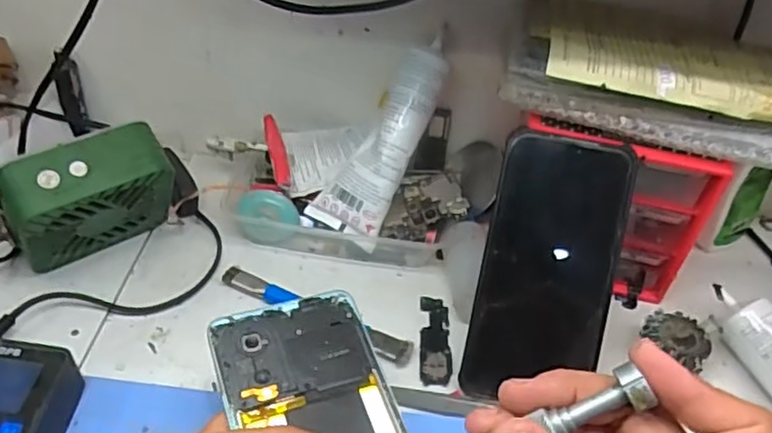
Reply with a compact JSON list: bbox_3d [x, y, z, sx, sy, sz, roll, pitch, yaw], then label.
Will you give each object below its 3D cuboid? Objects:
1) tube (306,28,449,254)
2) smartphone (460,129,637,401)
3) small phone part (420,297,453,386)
[{"bbox_3d":[0.002,-0.057,0.464,0.048,0.153,0.023,30,6,26],"label":"tube"},{"bbox_3d":[0.098,0.031,0.391,0.077,0.160,0.007,12,-3,8],"label":"smartphone"},{"bbox_3d":[0.032,0.079,0.427,0.020,0.004,0.070,4,42,-1],"label":"small phone part"}]

